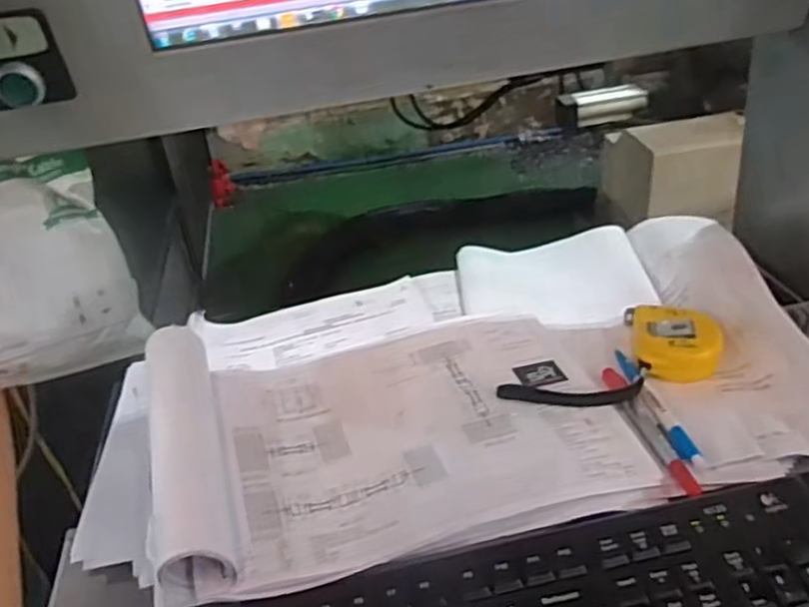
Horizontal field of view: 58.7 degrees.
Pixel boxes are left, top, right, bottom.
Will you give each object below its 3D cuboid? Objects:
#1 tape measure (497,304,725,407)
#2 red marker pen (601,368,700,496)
[{"bbox_3d":[0.164,0.048,0.540,0.174,0.029,0.086,-30,41,-31],"label":"tape measure"},{"bbox_3d":[0.168,0.085,0.504,0.018,0.008,0.129,-9,34,-4],"label":"red marker pen"}]

